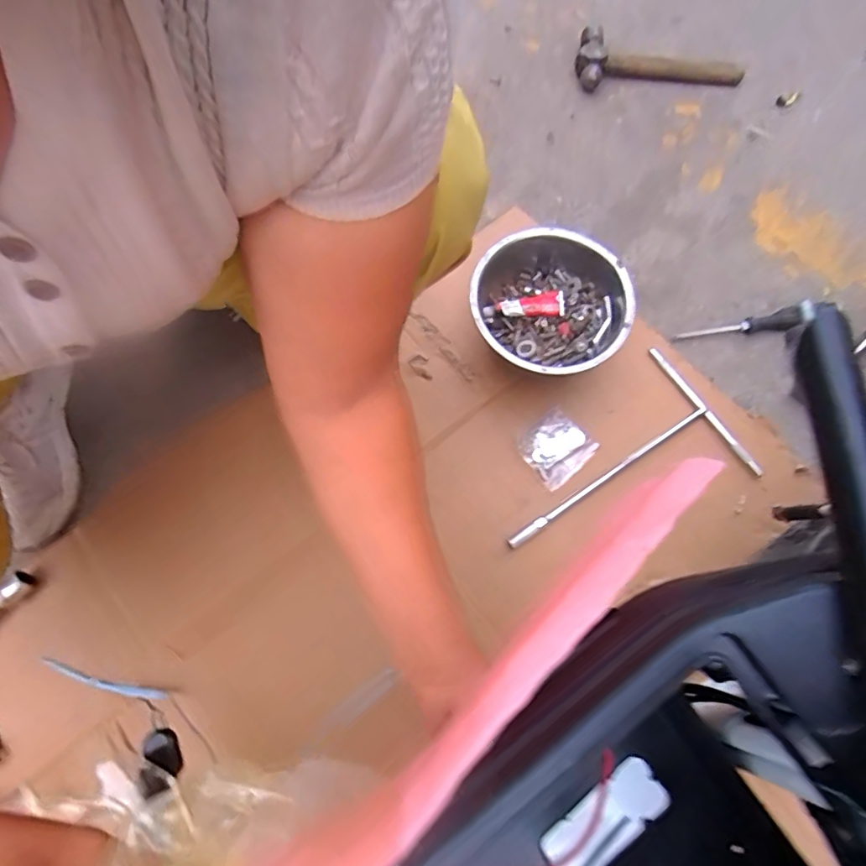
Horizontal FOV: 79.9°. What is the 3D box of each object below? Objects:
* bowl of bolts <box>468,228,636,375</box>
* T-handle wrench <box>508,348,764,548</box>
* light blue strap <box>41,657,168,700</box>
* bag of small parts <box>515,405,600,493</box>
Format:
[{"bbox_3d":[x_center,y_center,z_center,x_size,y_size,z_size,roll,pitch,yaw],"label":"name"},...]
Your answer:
[{"bbox_3d":[0.138,-0.147,0.627,0.181,0.094,0.186,-1,75,3],"label":"bowl of bolts"},{"bbox_3d":[0.214,0.051,0.596,0.293,0.012,0.184,-36,76,-6],"label":"T-handle wrench"},{"bbox_3d":[-0.345,0.261,0.542,0.128,0.004,0.013,19,60,-5],"label":"light blue strap"},{"bbox_3d":[0.145,0.017,0.614,0.077,0.012,0.073,-42,76,-8],"label":"bag of small parts"}]

